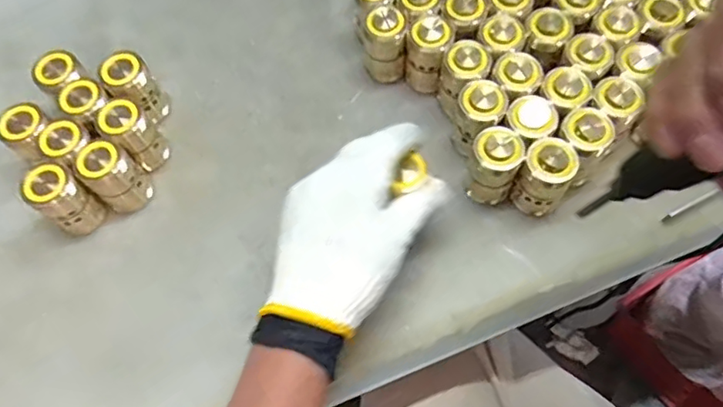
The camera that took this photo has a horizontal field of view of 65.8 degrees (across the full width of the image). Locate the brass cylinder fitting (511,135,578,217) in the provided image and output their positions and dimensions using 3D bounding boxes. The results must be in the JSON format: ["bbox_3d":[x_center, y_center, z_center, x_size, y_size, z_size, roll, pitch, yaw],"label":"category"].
[{"bbox_3d":[0.141,-0.021,0.433,0.034,0.061,0.040,31,70,15],"label":"brass cylinder fitting"}]

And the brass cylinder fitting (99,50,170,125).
[{"bbox_3d":[-0.195,-0.097,0.488,0.036,0.067,0.034,-1,66,2],"label":"brass cylinder fitting"}]

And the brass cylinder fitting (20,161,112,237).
[{"bbox_3d":[-0.234,-0.002,0.443,0.031,0.063,0.036,39,73,18],"label":"brass cylinder fitting"}]

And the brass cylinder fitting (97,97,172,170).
[{"bbox_3d":[-0.189,-0.056,0.468,0.030,0.068,0.032,41,73,18],"label":"brass cylinder fitting"}]

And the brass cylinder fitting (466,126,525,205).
[{"bbox_3d":[0.104,-0.028,0.439,0.035,0.071,0.036,-1,66,2],"label":"brass cylinder fitting"}]

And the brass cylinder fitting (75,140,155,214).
[{"bbox_3d":[-0.198,-0.019,0.452,0.030,0.067,0.035,33,71,16],"label":"brass cylinder fitting"}]

